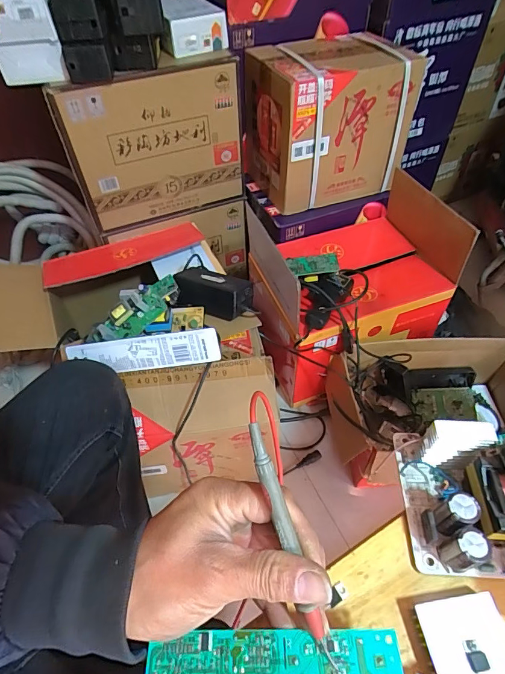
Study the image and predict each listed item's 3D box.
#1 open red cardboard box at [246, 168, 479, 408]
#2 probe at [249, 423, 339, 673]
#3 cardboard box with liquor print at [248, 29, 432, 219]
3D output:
[{"bbox_3d":[0.221,-0.108,0.964,0.393,0.381,0.303,-16,52,-11],"label":"open red cardboard box"},{"bbox_3d":[0.022,0.121,0.230,0.009,0.015,0.149,-19,95,-13],"label":"probe"},{"bbox_3d":[0.171,-0.500,0.941,0.323,0.282,0.246,-21,53,-15],"label":"cardboard box with liquor print"}]

